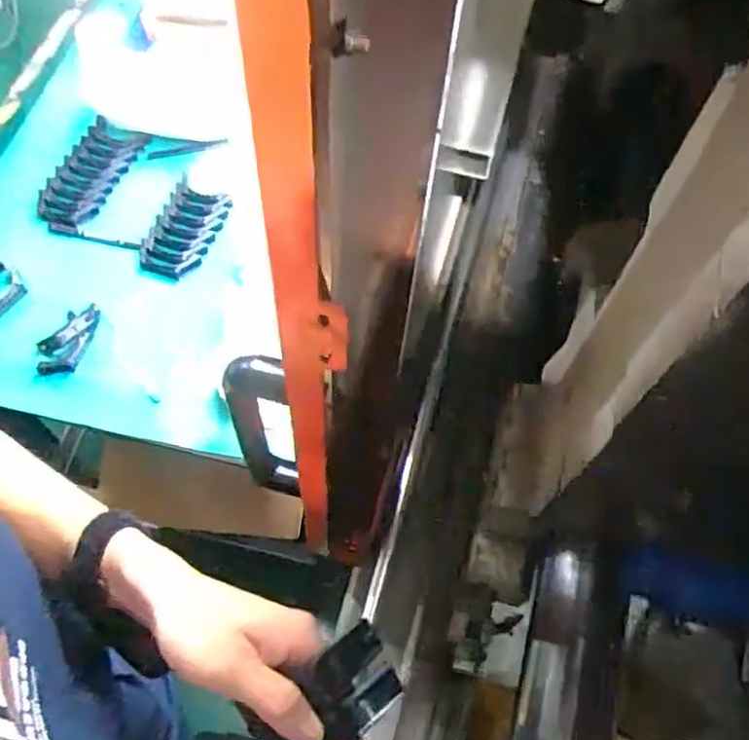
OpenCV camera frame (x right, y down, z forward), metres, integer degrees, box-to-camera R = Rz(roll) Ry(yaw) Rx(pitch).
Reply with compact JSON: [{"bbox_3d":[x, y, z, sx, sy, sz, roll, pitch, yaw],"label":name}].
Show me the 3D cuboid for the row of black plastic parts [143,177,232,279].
[{"bbox_3d":[-0.276,-0.200,1.044,0.092,0.021,0.152,20,63,8],"label":"row of black plastic parts"}]

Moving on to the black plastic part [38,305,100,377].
[{"bbox_3d":[-0.404,-0.041,0.953,0.051,0.017,0.107,18,62,7],"label":"black plastic part"}]

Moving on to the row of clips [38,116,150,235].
[{"bbox_3d":[-0.426,-0.287,1.067,0.088,0.026,0.190,21,63,9],"label":"row of clips"}]

